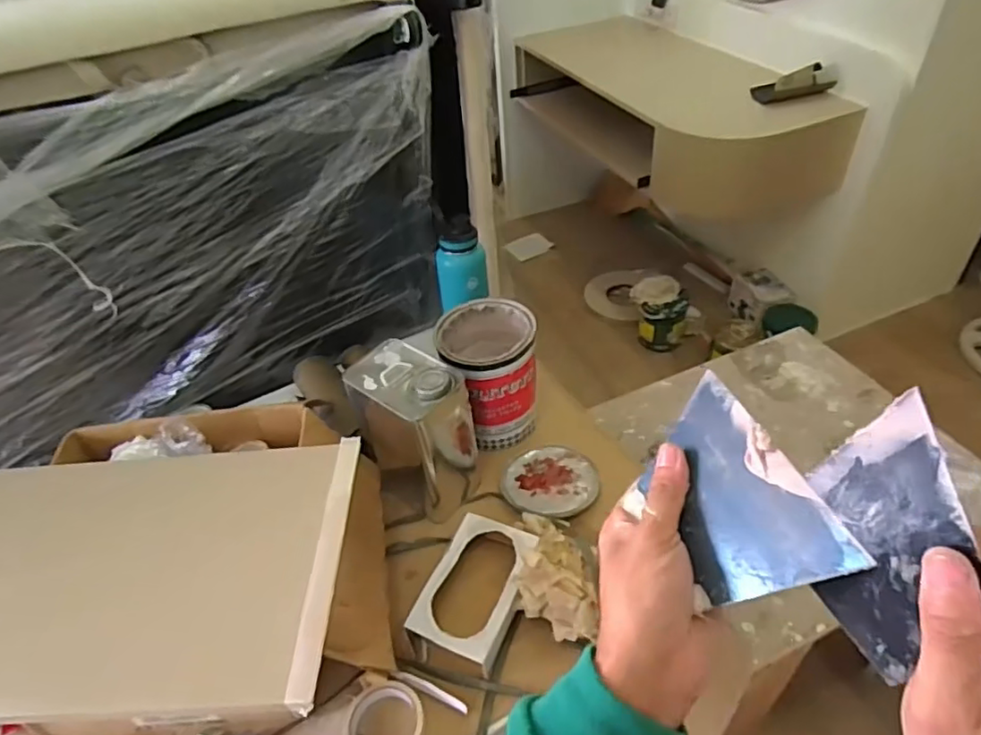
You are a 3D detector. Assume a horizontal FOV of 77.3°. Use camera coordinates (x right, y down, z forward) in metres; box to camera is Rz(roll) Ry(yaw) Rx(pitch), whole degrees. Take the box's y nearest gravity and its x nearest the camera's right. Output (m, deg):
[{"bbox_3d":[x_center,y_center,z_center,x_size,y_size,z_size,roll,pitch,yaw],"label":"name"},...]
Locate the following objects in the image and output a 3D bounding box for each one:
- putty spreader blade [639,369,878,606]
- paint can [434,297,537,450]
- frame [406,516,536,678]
[{"bbox_3d":[0.139,0.076,0.359,0.005,0.080,0.137,24,26,-33],"label":"putty spreader blade"},{"bbox_3d":[0.000,0.016,1.034,0.153,0.186,0.181,-9,43,-3],"label":"paint can"},{"bbox_3d":[-0.021,0.301,0.836,0.124,0.046,0.200,15,51,21],"label":"frame"}]

